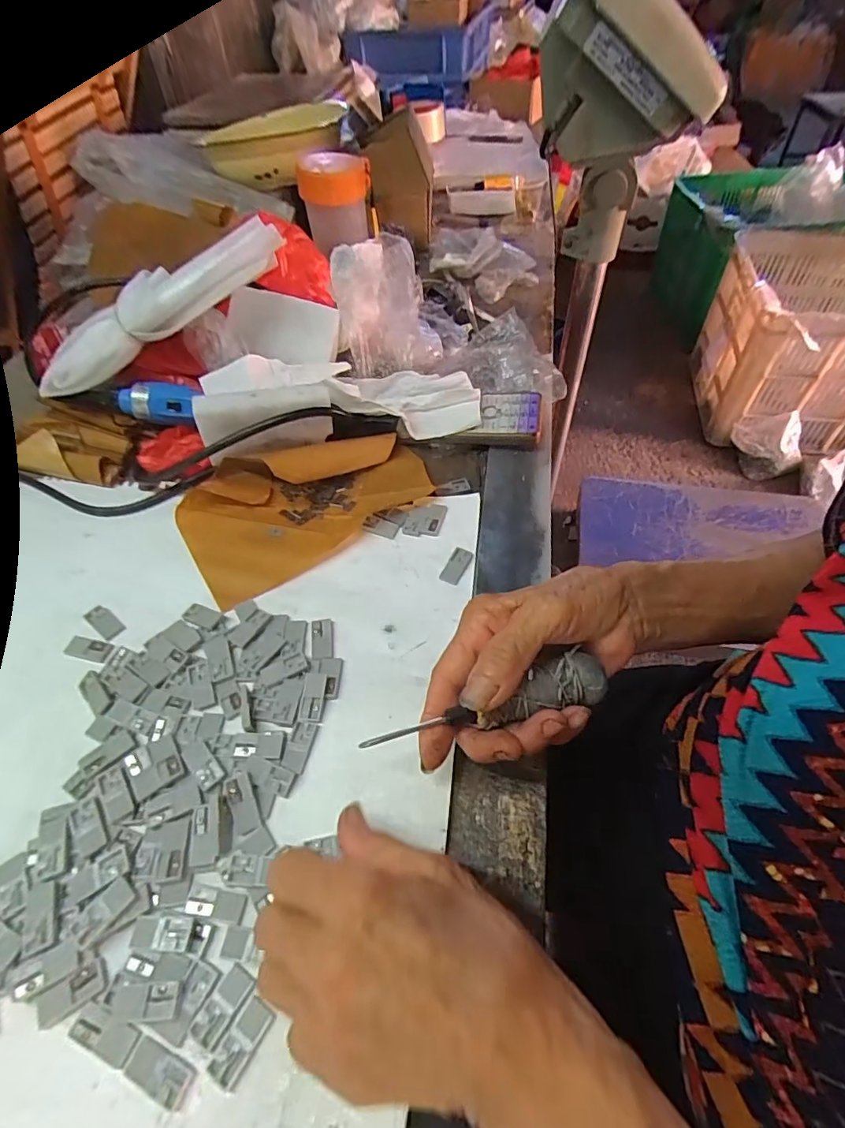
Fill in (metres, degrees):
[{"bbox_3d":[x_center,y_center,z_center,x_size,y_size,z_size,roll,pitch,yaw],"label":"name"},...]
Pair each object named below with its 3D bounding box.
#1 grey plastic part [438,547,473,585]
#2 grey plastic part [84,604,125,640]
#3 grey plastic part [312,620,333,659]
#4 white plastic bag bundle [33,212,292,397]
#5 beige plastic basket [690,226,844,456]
[{"bbox_3d":[0.024,0.001,0.360,0.016,0.005,0.029,23,57,20],"label":"grey plastic part"},{"bbox_3d":[-0.218,0.038,0.345,0.032,0.004,0.014,31,61,25],"label":"grey plastic part"},{"bbox_3d":[-0.066,0.048,0.330,0.013,0.004,0.029,-8,52,-2],"label":"grey plastic part"},{"bbox_3d":[-0.229,-0.226,0.441,0.244,0.038,0.055,-32,55,1],"label":"white plastic bag bundle"},{"bbox_3d":[1.020,-0.569,1.301,0.516,0.359,0.558,10,54,12],"label":"beige plastic basket"}]

